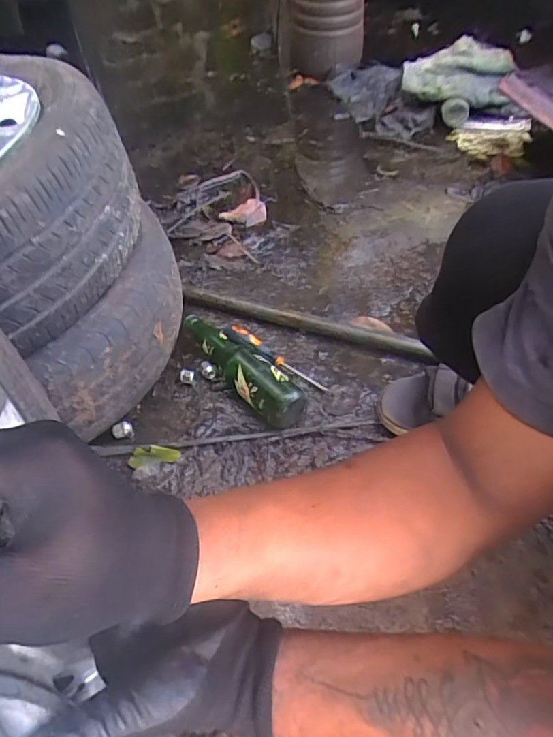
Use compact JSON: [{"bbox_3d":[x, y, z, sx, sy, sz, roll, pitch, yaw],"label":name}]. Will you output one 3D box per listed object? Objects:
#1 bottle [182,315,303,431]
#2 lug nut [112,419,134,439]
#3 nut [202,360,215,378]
[{"bbox_3d":[-0.052,-0.007,0.732,0.067,0.064,0.237,-34,58,-19],"label":"bottle"},{"bbox_3d":[-0.223,0.089,0.705,0.029,0.016,0.025,-10,54,-3],"label":"lug nut"},{"bbox_3d":[-0.106,0.002,0.757,0.021,0.021,0.028,-17,54,-8],"label":"nut"}]

